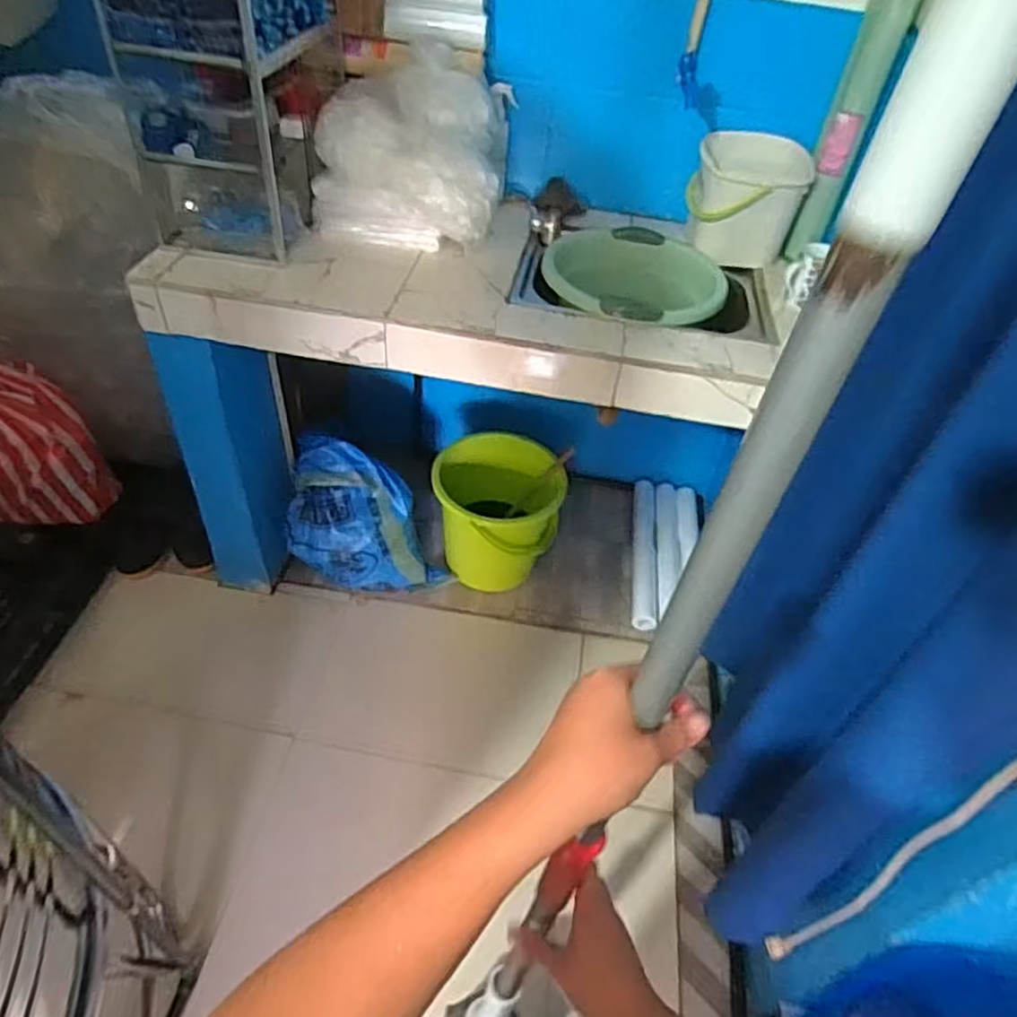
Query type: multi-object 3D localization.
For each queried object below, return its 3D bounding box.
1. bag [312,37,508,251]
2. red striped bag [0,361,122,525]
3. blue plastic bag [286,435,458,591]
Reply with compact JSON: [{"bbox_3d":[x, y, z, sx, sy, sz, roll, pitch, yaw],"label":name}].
[{"bbox_3d":[-0.174,-0.680,1.315,0.330,0.286,0.244,13,45,5],"label":"bag"},{"bbox_3d":[-1.092,-0.135,1.564,0.286,0.376,0.169,-26,54,-29],"label":"red striped bag"},{"bbox_3d":[-0.346,0.031,1.681,0.350,0.381,0.225,-14,49,-20],"label":"blue plastic bag"}]

